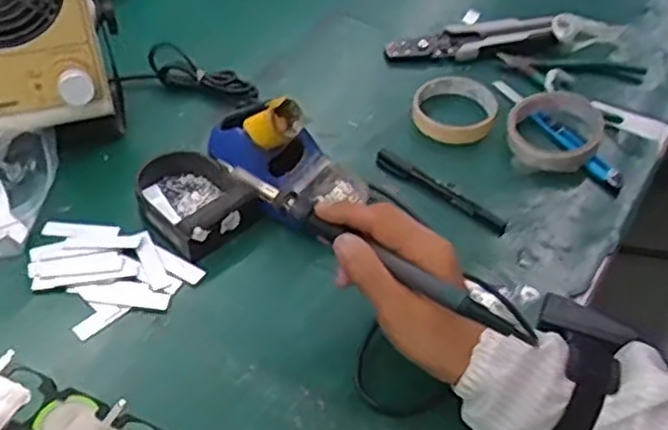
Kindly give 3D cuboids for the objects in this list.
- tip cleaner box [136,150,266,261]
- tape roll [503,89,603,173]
[{"bbox_3d":[-0.125,-0.019,0.637,0.085,0.038,0.116,-32,57,-26],"label":"tip cleaner box"},{"bbox_3d":[0.215,-0.083,0.709,0.085,0.026,0.099,25,52,19],"label":"tape roll"}]

